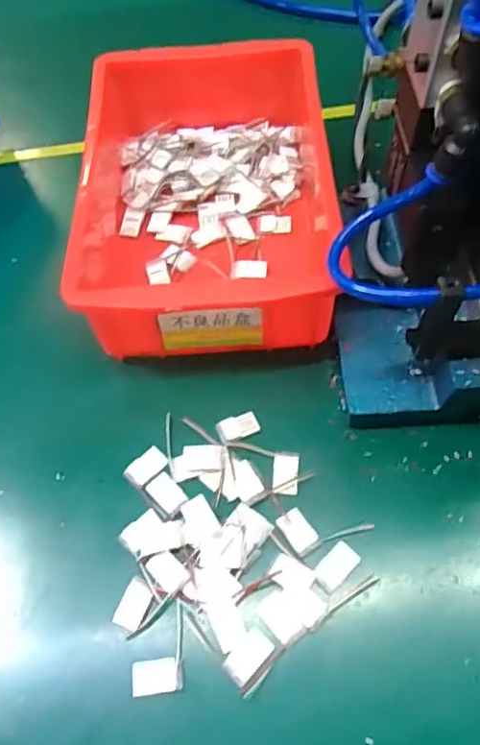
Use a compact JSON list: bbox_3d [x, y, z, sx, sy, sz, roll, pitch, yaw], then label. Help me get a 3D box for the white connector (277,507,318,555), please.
[{"bbox_3d":[0.026,0.071,0.261,0.013,0.004,0.018,-33,65,-14],"label":"white connector"}]

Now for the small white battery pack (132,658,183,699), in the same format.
[{"bbox_3d":[-0.033,0.124,0.236,0.020,0.006,0.013,-8,62,-2],"label":"small white battery pack"}]

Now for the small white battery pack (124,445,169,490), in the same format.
[{"bbox_3d":[-0.045,0.045,0.280,0.012,0.004,0.020,38,70,20],"label":"small white battery pack"}]

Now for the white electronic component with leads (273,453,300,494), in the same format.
[{"bbox_3d":[0.022,0.048,0.275,0.012,0.004,0.020,5,62,6],"label":"white electronic component with leads"}]

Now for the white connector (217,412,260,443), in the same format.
[{"bbox_3d":[-0.001,0.027,0.289,0.021,0.004,0.012,-19,63,-7],"label":"white connector"}]

